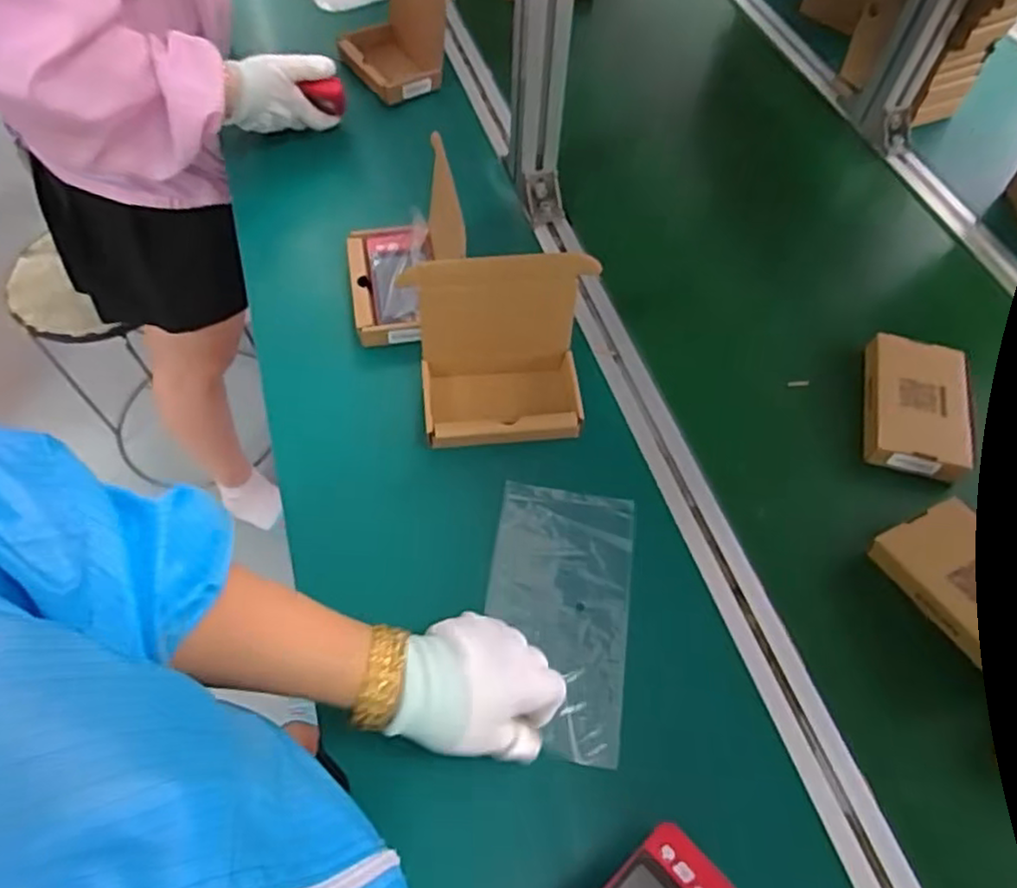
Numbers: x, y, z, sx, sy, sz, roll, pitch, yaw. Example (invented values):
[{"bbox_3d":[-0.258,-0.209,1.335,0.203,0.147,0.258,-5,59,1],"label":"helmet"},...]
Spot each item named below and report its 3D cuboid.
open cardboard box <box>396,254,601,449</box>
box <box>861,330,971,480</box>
[{"bbox_3d":[0.001,-0.069,0.564,0.149,0.128,0.100,-7,60,-6],"label":"open cardboard box"},{"bbox_3d":[0.368,-0.035,0.618,0.079,0.031,0.131,13,60,6],"label":"box"}]

